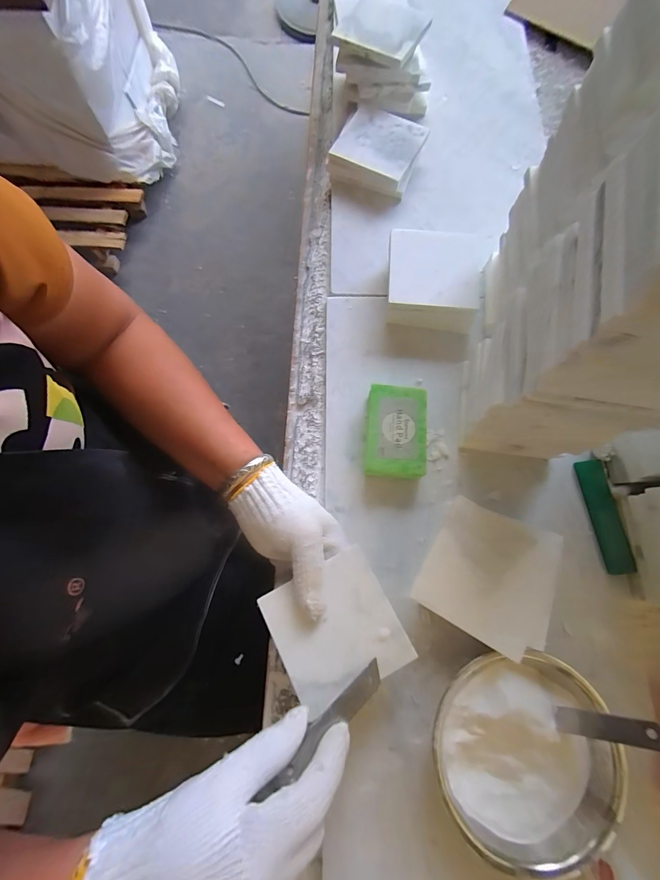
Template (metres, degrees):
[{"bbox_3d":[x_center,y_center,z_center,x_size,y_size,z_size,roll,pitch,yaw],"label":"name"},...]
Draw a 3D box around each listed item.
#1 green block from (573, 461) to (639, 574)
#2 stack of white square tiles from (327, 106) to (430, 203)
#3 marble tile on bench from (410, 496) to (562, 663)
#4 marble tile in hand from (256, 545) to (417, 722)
[{"bbox_3d":[0.285,0.078,0.357,0.029,0.013,0.112,-7,78,-2],"label":"green block"},{"bbox_3d":[0.063,-0.389,0.466,0.110,0.030,0.108,23,79,5],"label":"stack of white square tiles"},{"bbox_3d":[0.142,0.116,0.301,0.110,0.006,0.106,28,79,6],"label":"marble tile on bench"},{"bbox_3d":[0.003,0.157,0.288,0.099,0.015,0.096,-27,79,-6],"label":"marble tile in hand"}]

